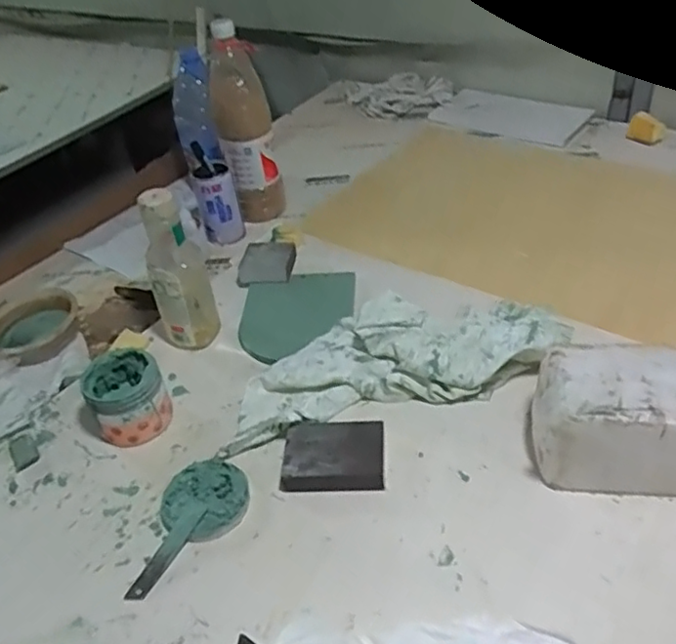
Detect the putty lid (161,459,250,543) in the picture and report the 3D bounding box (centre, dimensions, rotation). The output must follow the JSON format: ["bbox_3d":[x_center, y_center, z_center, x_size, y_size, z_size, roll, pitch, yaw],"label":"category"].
[{"bbox_3d":[-0.128,0.171,0.614,0.080,0.016,0.083,-4,40,3],"label":"putty lid"}]

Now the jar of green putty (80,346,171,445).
[{"bbox_3d":[-0.226,0.083,0.689,0.076,0.076,0.076,-4,40,3],"label":"jar of green putty"}]

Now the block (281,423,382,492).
[{"bbox_3d":[-0.004,0.133,0.632,0.098,0.028,0.074,-1,40,6],"label":"block"}]

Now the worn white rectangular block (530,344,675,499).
[{"bbox_3d":[0.298,0.094,0.585,0.223,0.105,0.106,1,40,9],"label":"worn white rectangular block"}]

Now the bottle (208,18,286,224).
[{"bbox_3d":[-0.142,-0.296,0.984,0.086,0.279,0.077,-10,40,-4],"label":"bottle"}]

